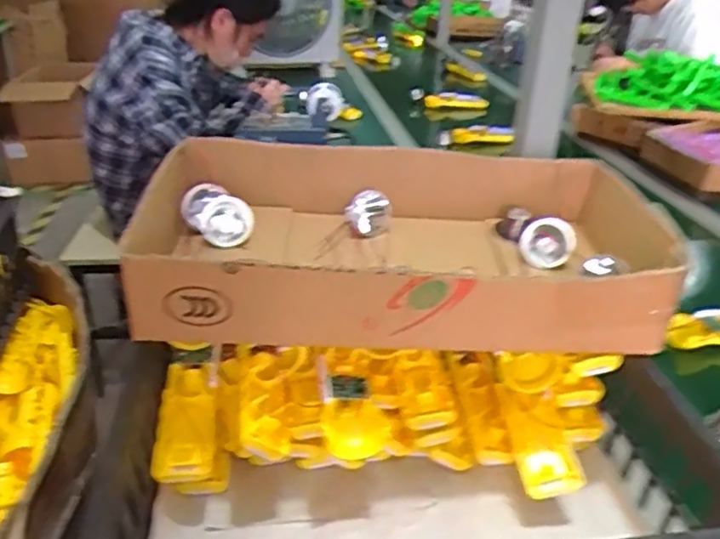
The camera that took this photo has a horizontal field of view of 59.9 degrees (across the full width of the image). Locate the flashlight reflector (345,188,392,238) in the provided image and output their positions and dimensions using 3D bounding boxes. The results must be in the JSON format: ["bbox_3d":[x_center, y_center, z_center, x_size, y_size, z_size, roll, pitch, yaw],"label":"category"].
[{"bbox_3d":[0.005,-0.054,0.618,0.047,0.043,0.030,-22,37,-35],"label":"flashlight reflector"}]

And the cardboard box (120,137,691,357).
[{"bbox_3d":[0.042,-0.027,0.549,0.429,0.091,0.226,1,30,-1],"label":"cardboard box"}]

